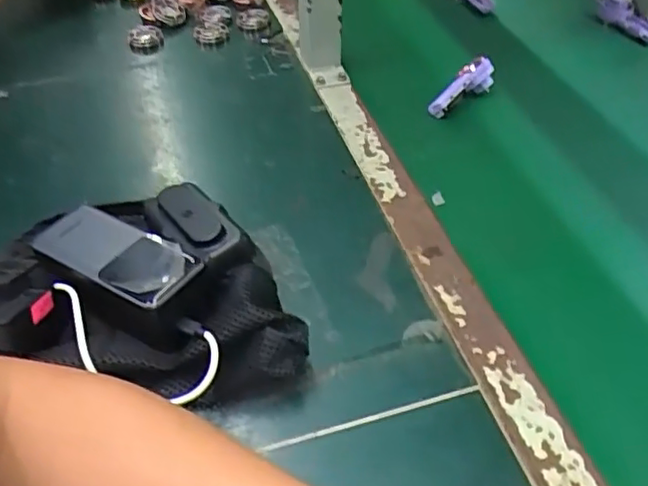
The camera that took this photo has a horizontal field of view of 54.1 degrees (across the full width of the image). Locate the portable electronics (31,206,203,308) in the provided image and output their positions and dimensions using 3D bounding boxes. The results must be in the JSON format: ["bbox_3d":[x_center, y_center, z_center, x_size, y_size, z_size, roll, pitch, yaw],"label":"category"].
[{"bbox_3d":[-0.142,0.006,0.437,0.125,0.014,0.051,26,51,24],"label":"portable electronics"}]

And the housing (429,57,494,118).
[{"bbox_3d":[0.144,-0.166,0.679,0.091,0.043,0.023,-31,53,-27],"label":"housing"}]

